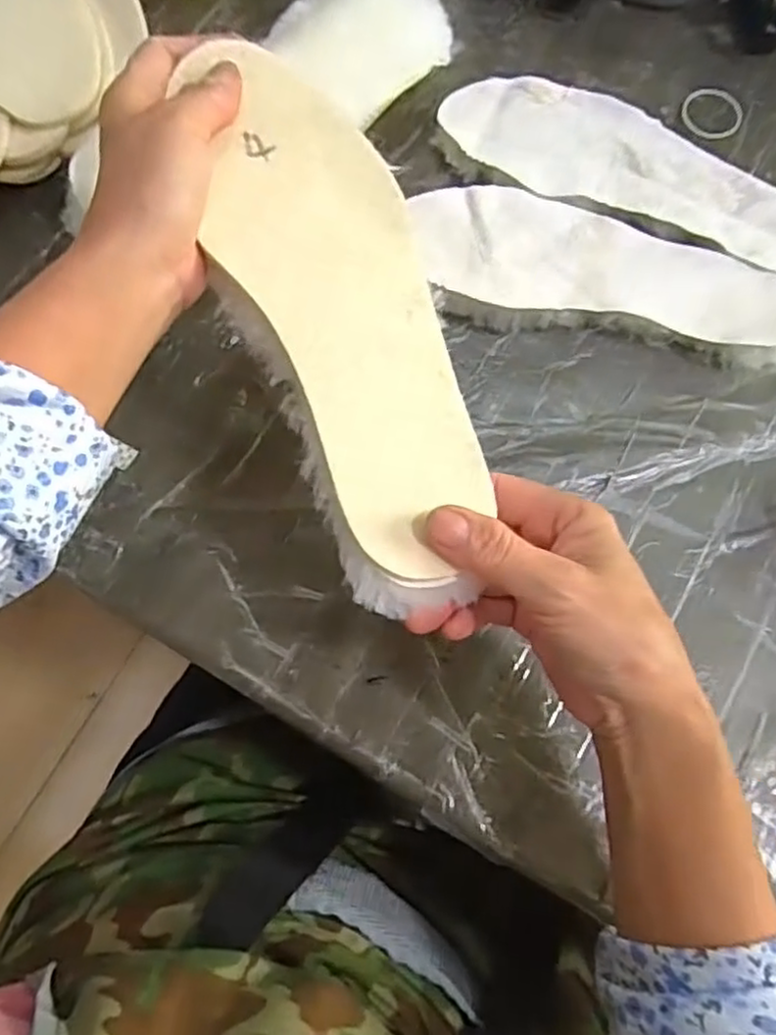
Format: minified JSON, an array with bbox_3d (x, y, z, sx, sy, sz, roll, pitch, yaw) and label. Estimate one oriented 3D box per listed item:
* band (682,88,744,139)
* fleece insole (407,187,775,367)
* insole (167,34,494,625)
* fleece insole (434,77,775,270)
[{"bbox_3d":[0.230,-0.286,0.493,0.041,0.004,0.047,19,75,6],"label":"band"},{"bbox_3d":[0.135,-0.154,0.436,0.236,0.015,0.091,10,74,3],"label":"fleece insole"},{"bbox_3d":[-0.022,-0.088,0.297,0.083,0.015,0.254,-16,79,-4],"label":"insole"},{"bbox_3d":[0.158,-0.234,0.467,0.249,0.022,0.087,22,75,6],"label":"fleece insole"}]

